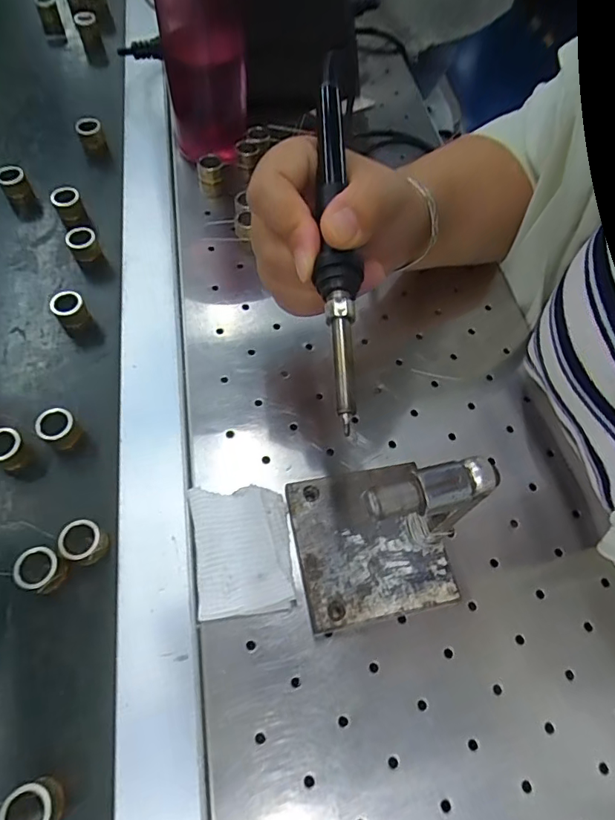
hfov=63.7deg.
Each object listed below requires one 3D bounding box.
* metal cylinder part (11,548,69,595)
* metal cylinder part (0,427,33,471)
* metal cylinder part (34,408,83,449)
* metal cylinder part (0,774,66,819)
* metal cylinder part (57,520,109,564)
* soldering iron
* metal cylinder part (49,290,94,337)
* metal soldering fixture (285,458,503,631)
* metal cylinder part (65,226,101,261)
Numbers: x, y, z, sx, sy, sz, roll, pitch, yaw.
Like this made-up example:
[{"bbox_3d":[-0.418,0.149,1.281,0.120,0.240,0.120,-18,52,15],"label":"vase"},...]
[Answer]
[{"bbox_3d":[-0.135,0.083,0.253,0.021,0.020,0.020,1,60,-2],"label":"metal cylinder part"},{"bbox_3d":[-0.170,0.024,0.283,0.021,0.022,0.019,37,65,17],"label":"metal cylinder part"},{"bbox_3d":[-0.145,0.012,0.291,0.019,0.020,0.019,1,60,-2],"label":"metal cylinder part"},{"bbox_3d":[-0.116,0.169,0.210,0.020,0.021,0.020,1,60,-2],"label":"metal cylinder part"},{"bbox_3d":[-0.117,0.070,0.260,0.021,0.018,0.019,13,60,5],"label":"metal cylinder part"},{"bbox_3d":[0.012,-0.094,0.231,0.018,0.025,0.204,0,69,-3],"label":"soldering iron"},{"bbox_3d":[-0.159,-0.066,0.334,0.020,0.024,0.022,-27,65,-17],"label":"metal cylinder part"},{"bbox_3d":[0.034,0.052,0.235,0.074,0.098,0.076,-11,62,-10],"label":"metal soldering fixture"},{"bbox_3d":[-0.165,-0.121,0.367,0.020,0.024,0.021,-30,66,-18],"label":"metal cylinder part"}]

